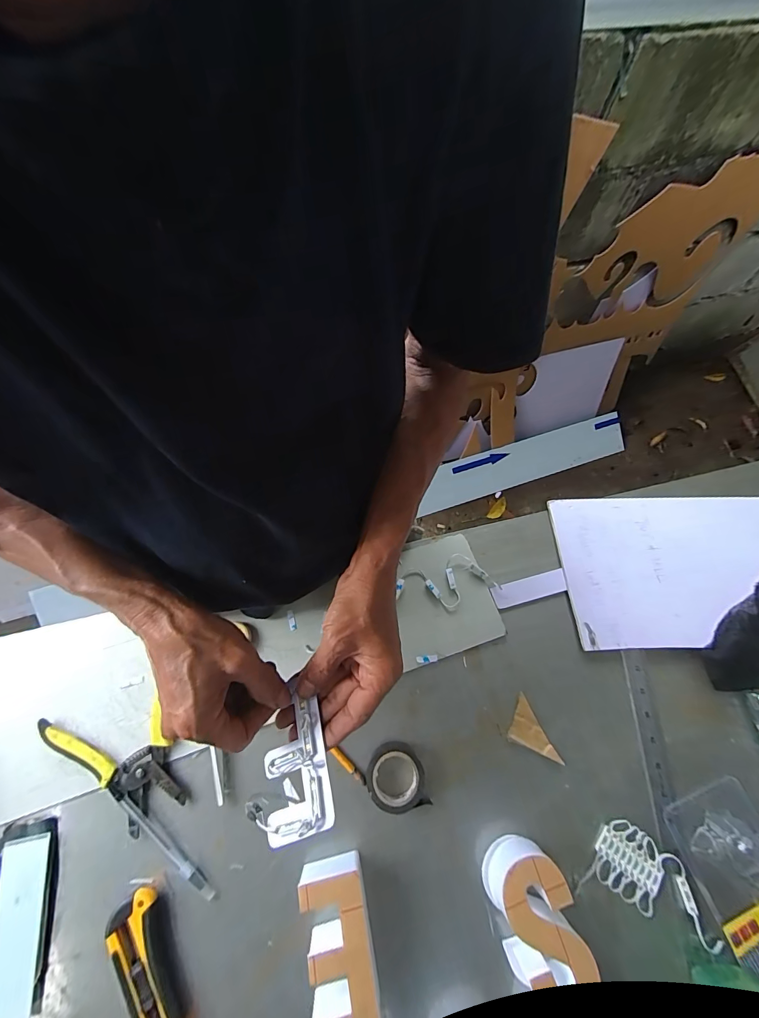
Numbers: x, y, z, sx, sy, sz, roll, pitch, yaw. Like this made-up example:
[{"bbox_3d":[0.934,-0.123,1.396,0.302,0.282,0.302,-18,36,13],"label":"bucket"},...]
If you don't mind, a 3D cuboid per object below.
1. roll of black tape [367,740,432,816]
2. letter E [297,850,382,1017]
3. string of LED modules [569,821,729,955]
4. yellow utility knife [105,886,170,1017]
[{"bbox_3d":[0.018,0.284,0.409,0.064,0.019,0.058,0,67,-3],"label":"roll of black tape"},{"bbox_3d":[-0.036,0.391,0.351,0.058,0.042,0.113,-10,68,-7],"label":"letter E"},{"bbox_3d":[0.277,0.374,0.392,0.133,0.005,0.076,17,68,5],"label":"string of LED modules"},{"bbox_3d":[-0.202,0.430,0.338,0.041,0.019,0.152,-23,70,-11],"label":"yellow utility knife"}]

